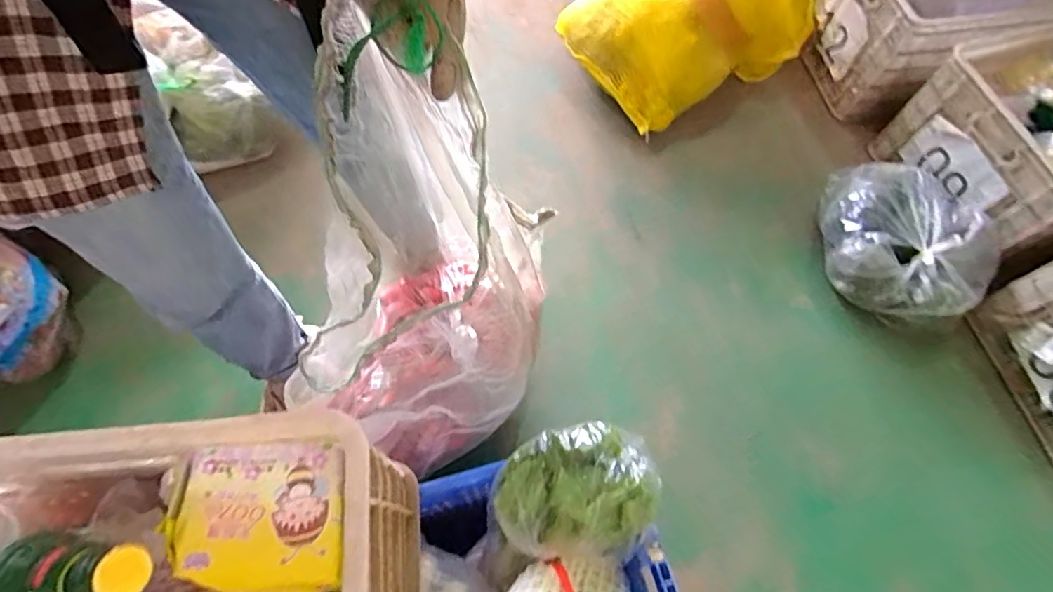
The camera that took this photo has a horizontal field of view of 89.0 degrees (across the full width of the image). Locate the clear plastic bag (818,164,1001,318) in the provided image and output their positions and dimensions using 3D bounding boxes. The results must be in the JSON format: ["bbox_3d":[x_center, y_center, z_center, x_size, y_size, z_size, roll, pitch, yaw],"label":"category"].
[{"bbox_3d":[0.752,-0.110,1.083,0.314,0.145,0.303,31,68,11],"label":"clear plastic bag"}]

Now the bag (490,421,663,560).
[{"bbox_3d":[0.059,0.222,0.613,0.189,0.085,0.136,-7,66,-6],"label":"bag"}]

